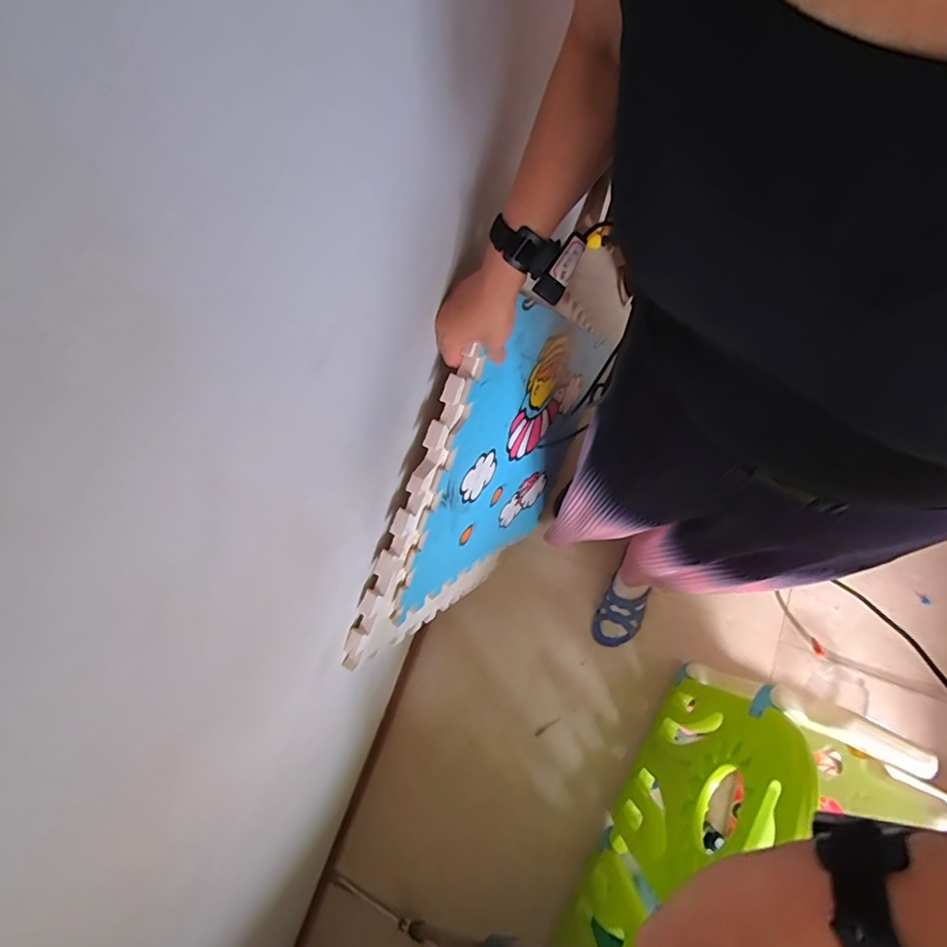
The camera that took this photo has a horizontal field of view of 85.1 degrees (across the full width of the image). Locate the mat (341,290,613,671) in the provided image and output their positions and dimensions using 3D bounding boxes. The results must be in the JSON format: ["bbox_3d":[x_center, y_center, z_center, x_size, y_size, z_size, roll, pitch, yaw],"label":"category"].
[{"bbox_3d":[0.059,0.003,0.912,0.035,0.632,0.550,27,103,21],"label":"mat"}]

